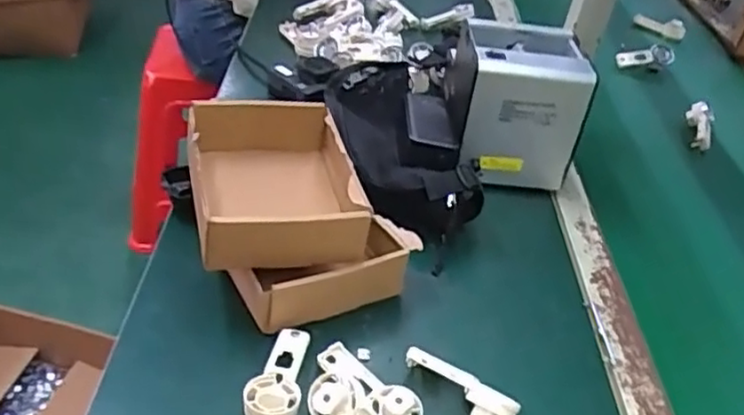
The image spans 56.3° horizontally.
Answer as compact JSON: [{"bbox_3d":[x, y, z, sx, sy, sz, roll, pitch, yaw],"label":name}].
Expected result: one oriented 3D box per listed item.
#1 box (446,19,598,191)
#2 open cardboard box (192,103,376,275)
[{"bbox_3d":[0.158,-0.122,0.801,0.134,0.150,0.170,7,37,-1],"label":"box"},{"bbox_3d":[-0.089,-0.024,0.608,0.138,0.062,0.175,-2,39,-16],"label":"open cardboard box"}]

